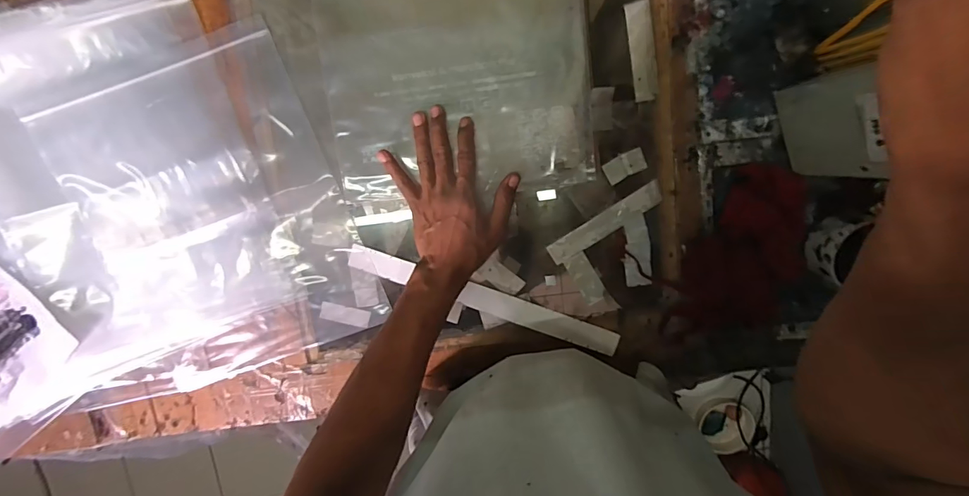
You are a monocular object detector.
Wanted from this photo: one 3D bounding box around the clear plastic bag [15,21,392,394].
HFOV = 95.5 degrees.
[{"bbox_3d":[-0.304,-0.032,0.504,0.289,0.025,0.356,-19,99,3],"label":"clear plastic bag"}]

